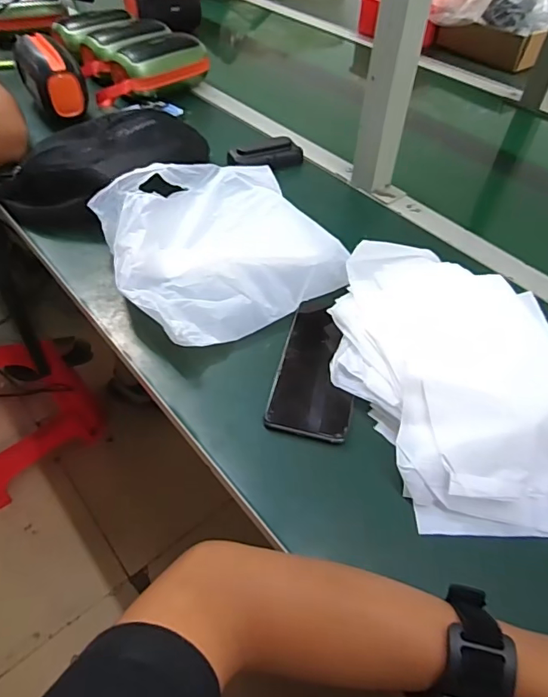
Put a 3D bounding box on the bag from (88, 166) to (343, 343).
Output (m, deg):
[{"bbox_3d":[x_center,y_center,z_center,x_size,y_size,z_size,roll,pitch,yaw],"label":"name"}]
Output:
[{"bbox_3d":[-0.062,-0.123,0.522,0.229,0.056,0.240,-21,54,-19],"label":"bag"}]

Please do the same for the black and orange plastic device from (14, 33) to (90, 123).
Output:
[{"bbox_3d":[-0.351,-0.429,0.744,0.075,0.081,0.148,-25,55,-22],"label":"black and orange plastic device"}]

